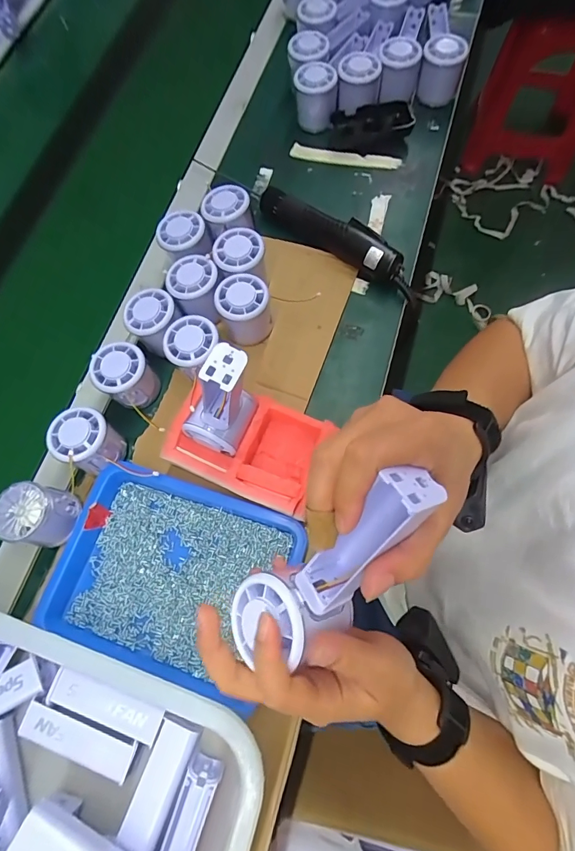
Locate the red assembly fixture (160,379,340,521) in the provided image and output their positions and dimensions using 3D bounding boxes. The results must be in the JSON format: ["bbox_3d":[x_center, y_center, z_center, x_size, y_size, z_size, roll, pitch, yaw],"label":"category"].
[{"bbox_3d":[-0.040,0.020,0.417,0.150,0.046,0.098,19,73,10],"label":"red assembly fixture"}]

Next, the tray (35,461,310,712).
[{"bbox_3d":[-0.113,0.141,0.396,0.219,0.033,0.168,17,73,9],"label":"tray"}]

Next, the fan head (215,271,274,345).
[{"bbox_3d":[-0.048,-0.126,0.459,0.056,0.061,0.055,-1,71,3],"label":"fan head"}]

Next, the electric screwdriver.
[{"bbox_3d":[0.059,-0.225,0.493,0.222,0.042,0.032,33,76,13],"label":"electric screwdriver"}]

